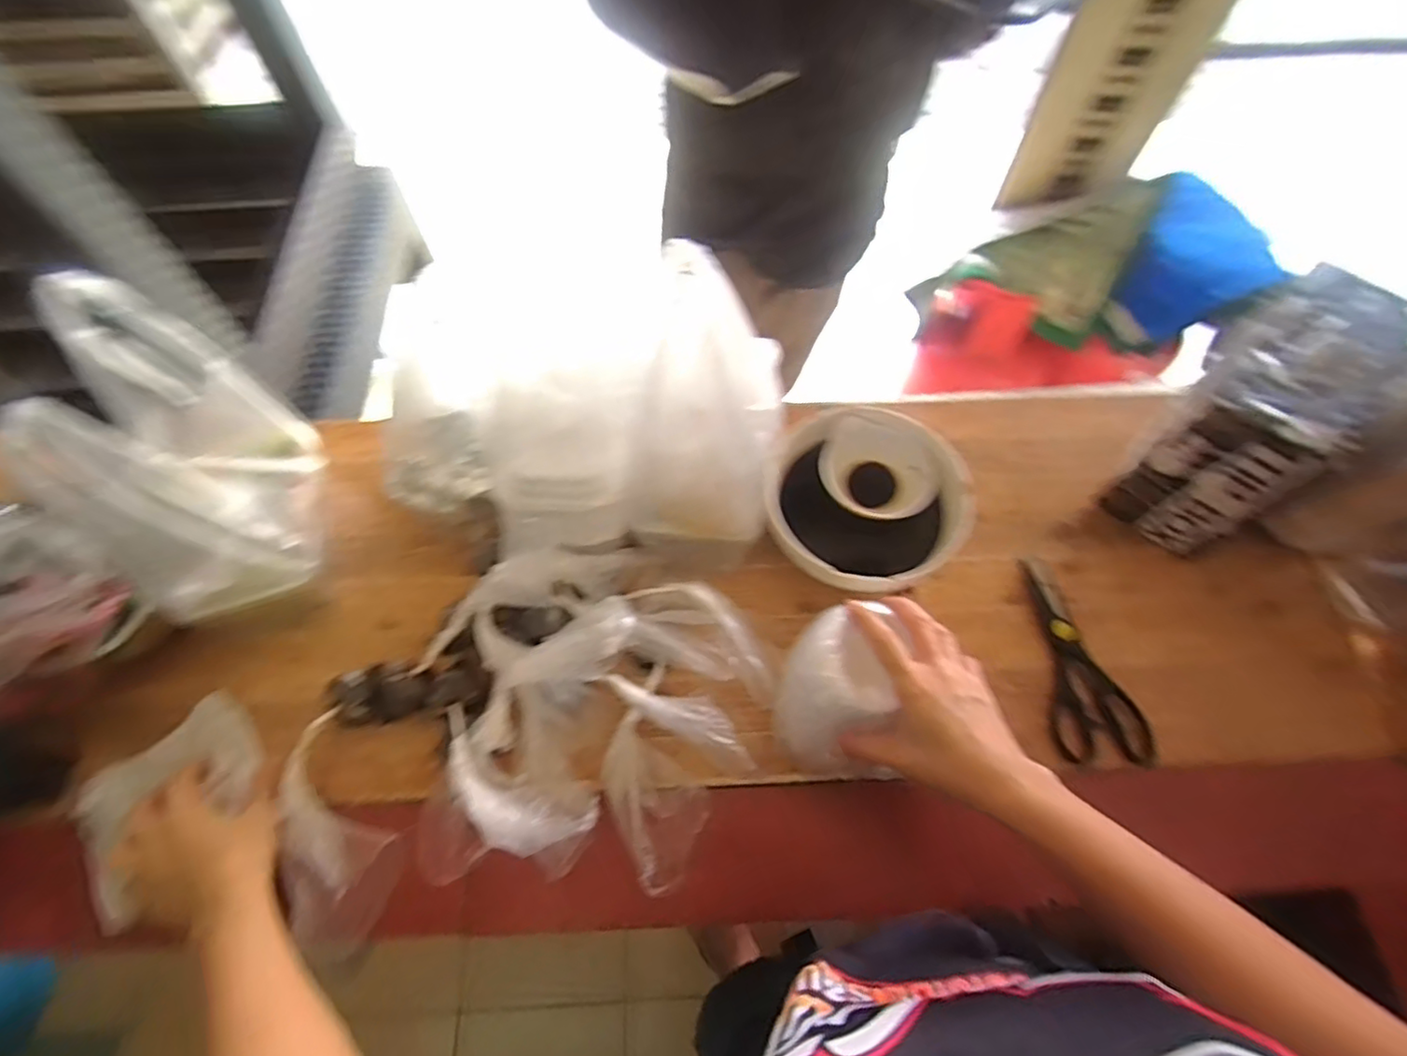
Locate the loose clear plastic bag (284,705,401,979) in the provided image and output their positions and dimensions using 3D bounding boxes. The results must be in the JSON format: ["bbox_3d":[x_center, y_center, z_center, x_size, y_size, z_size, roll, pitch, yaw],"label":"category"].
[{"bbox_3d":[-0.303,0.250,0.518,0.077,0.042,0.172,-32,68,-15],"label":"loose clear plastic bag"}]

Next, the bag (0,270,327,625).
[{"bbox_3d":[-0.407,-0.054,0.493,0.097,0.215,0.186,-11,64,-5],"label":"bag"}]

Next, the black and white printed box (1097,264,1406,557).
[{"bbox_3d":[0.529,-0.106,0.614,0.113,0.181,0.232,39,70,17],"label":"black and white printed box"}]

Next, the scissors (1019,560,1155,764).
[{"bbox_3d":[0.349,0.117,0.587,0.080,0.006,0.190,-4,64,-2],"label":"scissors"}]

